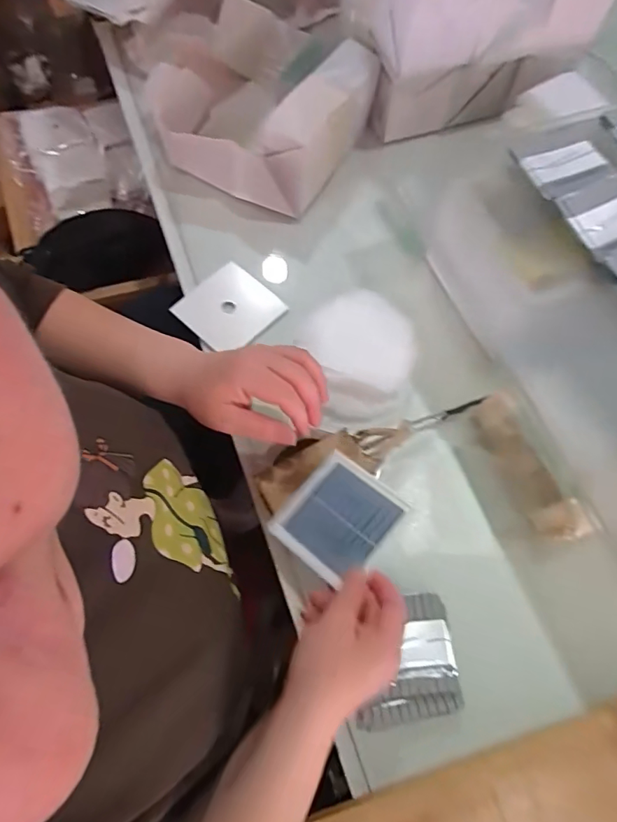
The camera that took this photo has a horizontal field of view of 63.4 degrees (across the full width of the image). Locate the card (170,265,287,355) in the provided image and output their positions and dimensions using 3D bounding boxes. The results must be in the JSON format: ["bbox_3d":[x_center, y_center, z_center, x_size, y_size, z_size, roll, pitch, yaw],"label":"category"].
[{"bbox_3d":[-0.092,-0.119,0.587,0.098,0.008,0.095,43,79,10],"label":"card"}]

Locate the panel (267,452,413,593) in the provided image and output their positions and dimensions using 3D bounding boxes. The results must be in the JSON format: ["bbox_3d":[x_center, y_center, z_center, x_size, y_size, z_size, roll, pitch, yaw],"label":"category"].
[{"bbox_3d":[0.026,0.093,0.437,0.086,0.005,0.092,37,75,25],"label":"panel"}]

